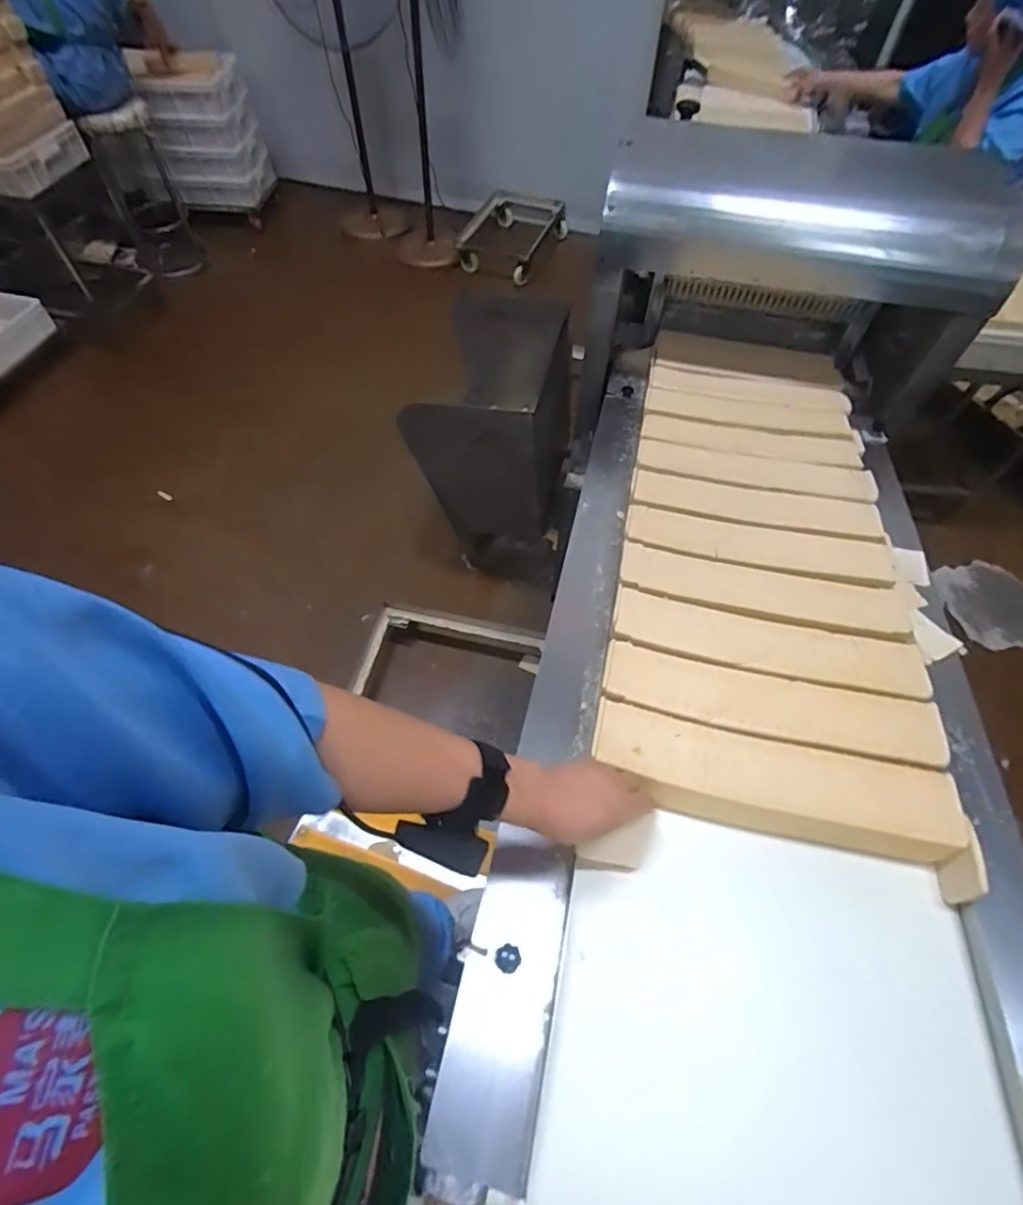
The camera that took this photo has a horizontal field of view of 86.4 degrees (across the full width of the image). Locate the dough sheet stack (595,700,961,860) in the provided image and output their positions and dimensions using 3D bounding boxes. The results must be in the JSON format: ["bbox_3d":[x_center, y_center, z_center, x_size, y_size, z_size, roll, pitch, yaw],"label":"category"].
[{"bbox_3d":[0.262,0.185,0.557,0.351,0.042,0.091,13,59,6],"label":"dough sheet stack"}]

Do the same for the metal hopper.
[{"bbox_3d":[-0.045,-0.454,1.739,0.426,0.611,0.487,13,59,8],"label":"metal hopper"}]

